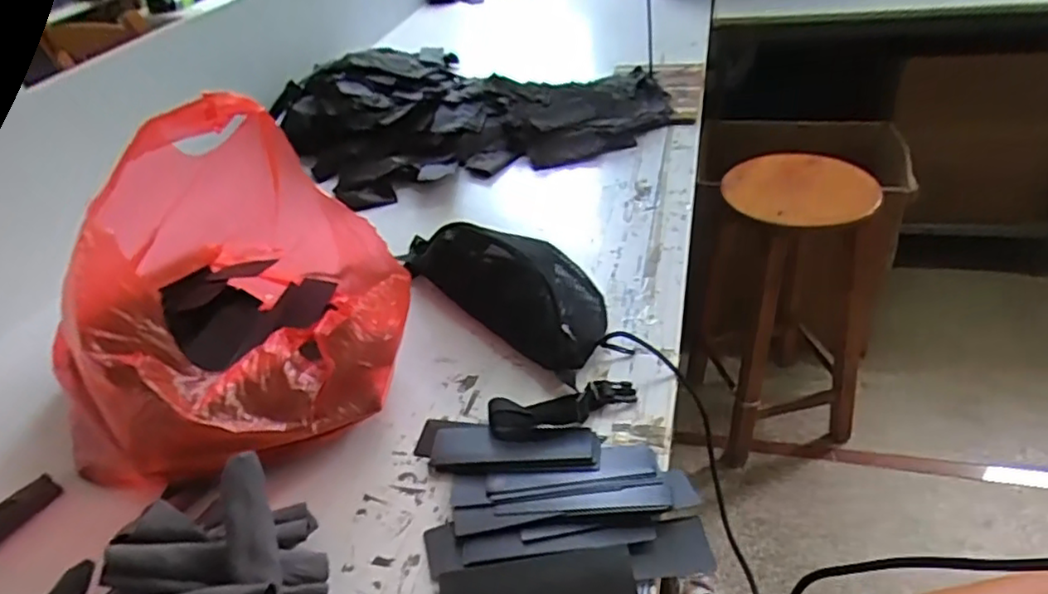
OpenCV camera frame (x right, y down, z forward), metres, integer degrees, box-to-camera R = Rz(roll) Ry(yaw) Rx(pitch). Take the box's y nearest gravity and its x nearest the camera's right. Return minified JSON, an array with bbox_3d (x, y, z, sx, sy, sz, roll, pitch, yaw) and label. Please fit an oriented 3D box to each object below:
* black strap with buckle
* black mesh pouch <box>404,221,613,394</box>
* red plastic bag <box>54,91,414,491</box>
[{"bbox_3d":[0.038,0.109,0.623,0.144,0.024,0.053,-13,37,-7],"label":"black strap with buckle"},{"bbox_3d":[-0.017,-0.029,0.772,0.131,0.087,0.315,-33,43,-30],"label":"black mesh pouch"},{"bbox_3d":[-0.295,-0.010,0.653,0.327,0.257,0.333,-13,37,-6],"label":"red plastic bag"}]

